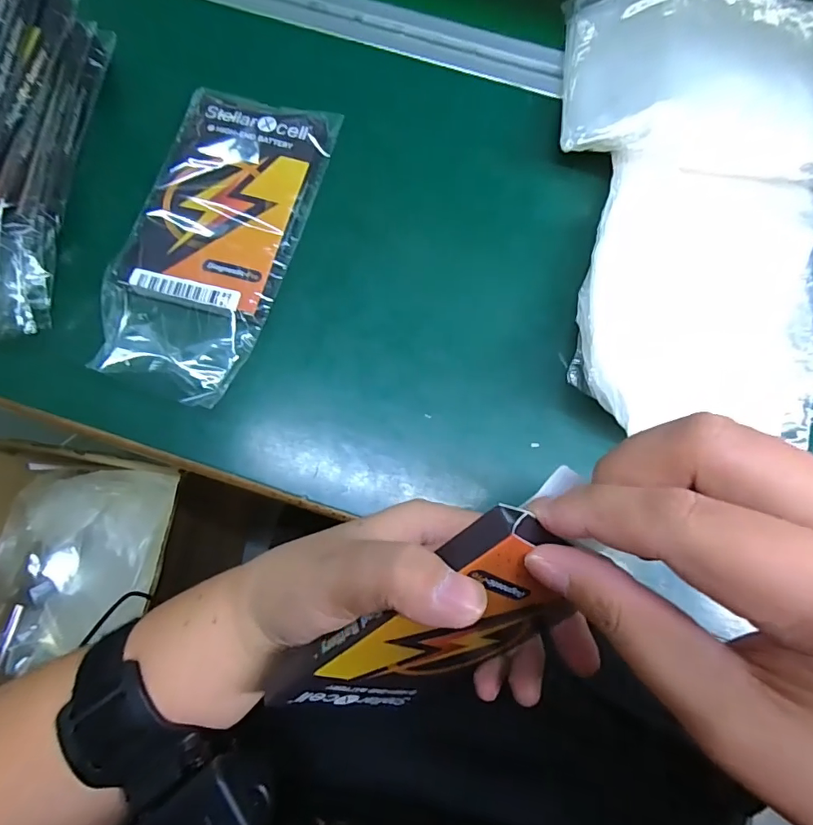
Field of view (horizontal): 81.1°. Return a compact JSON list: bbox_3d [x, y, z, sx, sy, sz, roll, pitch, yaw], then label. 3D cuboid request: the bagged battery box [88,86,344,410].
[{"bbox_3d":[-0.111,-0.102,0.269,0.092,0.019,0.186,15,76,2],"label":"bagged battery box"}]

